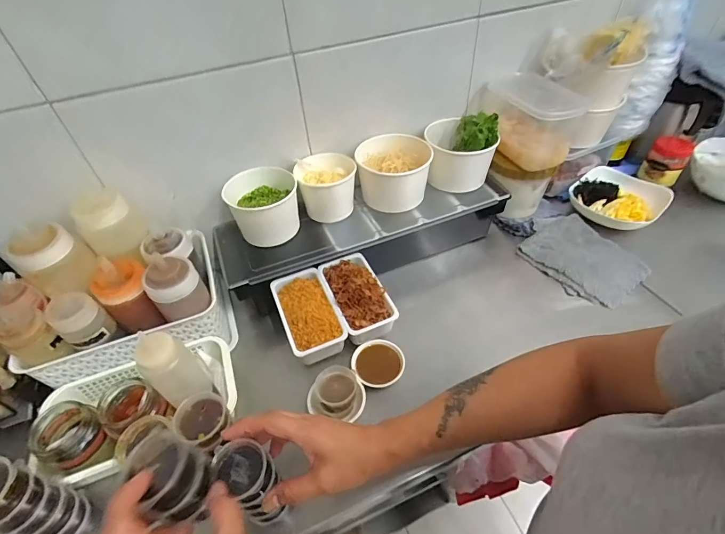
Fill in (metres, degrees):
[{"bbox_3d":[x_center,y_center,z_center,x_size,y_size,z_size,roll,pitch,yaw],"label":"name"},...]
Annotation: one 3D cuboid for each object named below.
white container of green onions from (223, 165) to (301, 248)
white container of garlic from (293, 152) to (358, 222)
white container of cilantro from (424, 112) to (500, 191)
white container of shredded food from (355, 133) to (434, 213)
[{"bbox_3d":[-0.153,-0.097,0.586,0.105,0.084,0.093,-20,47,-13],"label":"white container of green onions"},{"bbox_3d":[-0.056,-0.132,0.611,0.092,0.082,0.082,-14,46,-8],"label":"white container of garlic"},{"bbox_3d":[0.171,-0.202,0.652,0.114,0.100,0.126,10,48,14],"label":"white container of cilantro"},{"bbox_3d":[0.054,-0.153,0.639,0.119,0.101,0.113,-3,46,3],"label":"white container of shredded food"}]

